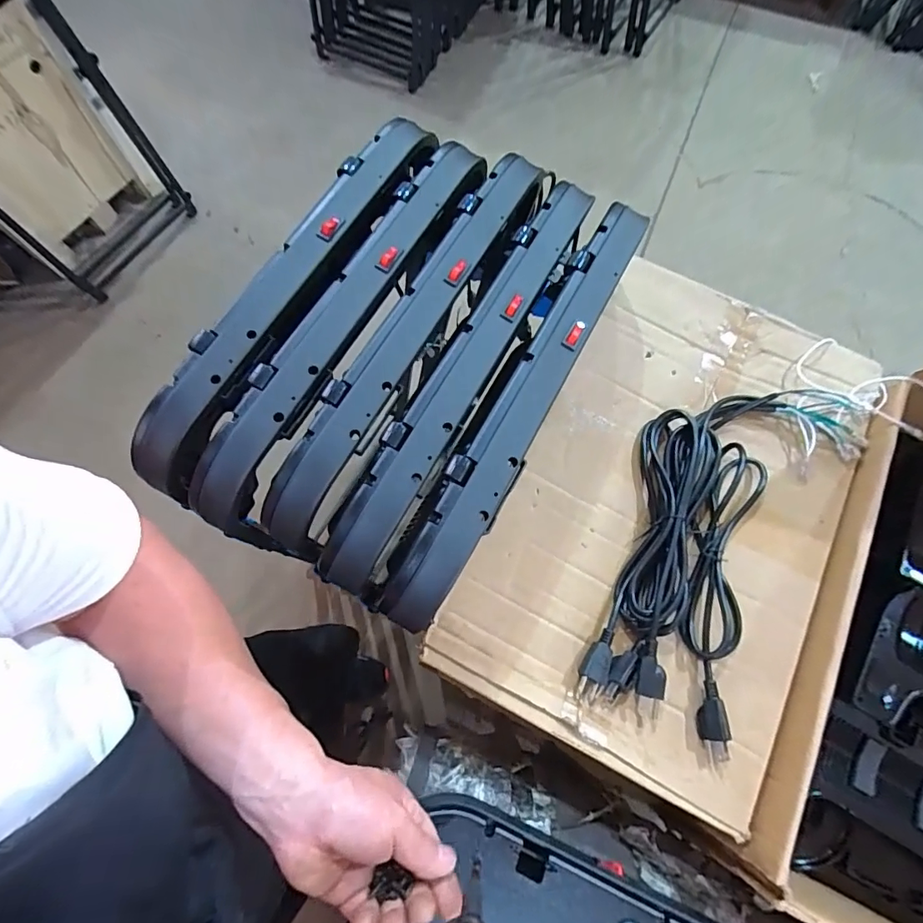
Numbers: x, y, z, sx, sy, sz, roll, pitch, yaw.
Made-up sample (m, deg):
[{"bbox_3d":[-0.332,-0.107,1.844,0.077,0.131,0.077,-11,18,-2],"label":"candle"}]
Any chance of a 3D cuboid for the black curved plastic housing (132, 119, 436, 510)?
[{"bbox_3d":[-0.159,-0.164,0.469,0.067,0.071,0.441,28,73,9],"label":"black curved plastic housing"}]

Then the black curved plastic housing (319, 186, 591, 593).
[{"bbox_3d":[0.004,-0.079,0.452,0.061,0.122,0.435,29,73,9],"label":"black curved plastic housing"}]

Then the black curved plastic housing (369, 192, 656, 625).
[{"bbox_3d":[0.058,-0.054,0.427,0.058,0.057,0.440,28,73,9],"label":"black curved plastic housing"}]

